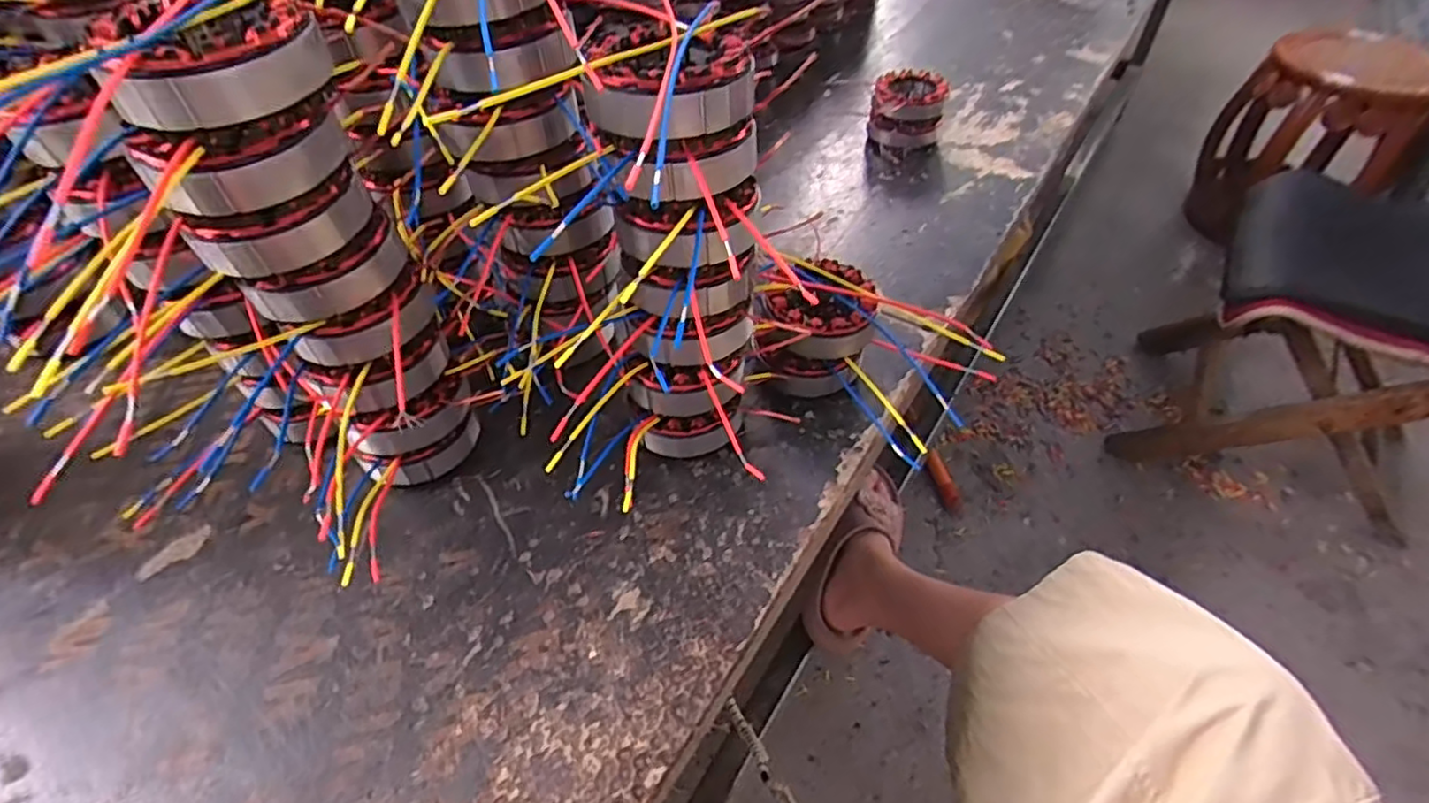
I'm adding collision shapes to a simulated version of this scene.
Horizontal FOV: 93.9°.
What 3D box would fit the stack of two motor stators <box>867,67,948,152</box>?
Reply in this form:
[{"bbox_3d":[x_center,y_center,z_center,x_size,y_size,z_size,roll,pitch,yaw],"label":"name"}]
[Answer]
[{"bbox_3d":[0.230,-0.344,0.803,0.084,0.069,0.094,13,50,12],"label":"stack of two motor stators"}]

